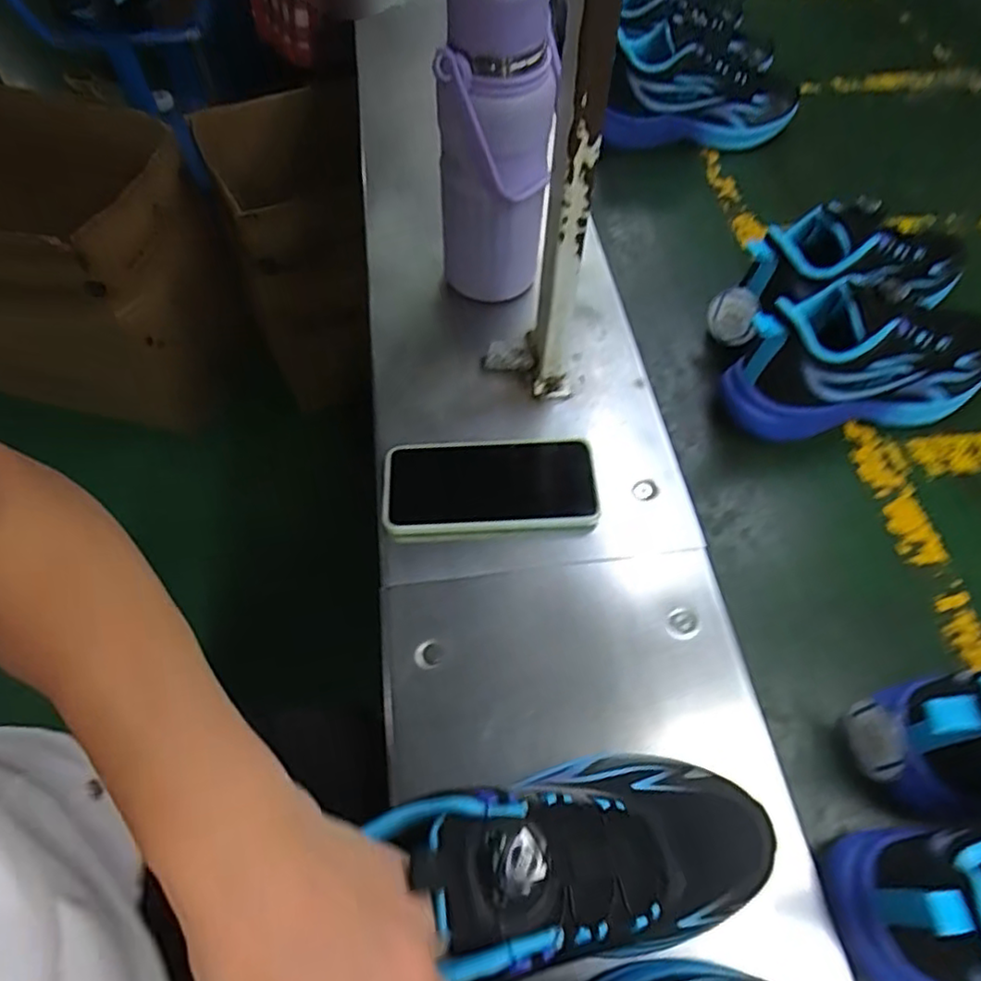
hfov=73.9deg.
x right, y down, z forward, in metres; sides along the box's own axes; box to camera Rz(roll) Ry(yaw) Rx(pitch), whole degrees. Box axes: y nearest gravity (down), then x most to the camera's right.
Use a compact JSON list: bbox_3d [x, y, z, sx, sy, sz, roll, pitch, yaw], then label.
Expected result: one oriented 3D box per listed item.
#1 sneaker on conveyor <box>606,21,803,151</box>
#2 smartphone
[{"bbox_3d":[0.240,-0.478,0.773,0.252,0.098,0.104,-16,58,-13],"label":"sneaker on conveyor"},{"bbox_3d":[-0.001,-0.004,0.510,0.161,0.016,0.082,-3,56,-4],"label":"smartphone"}]

